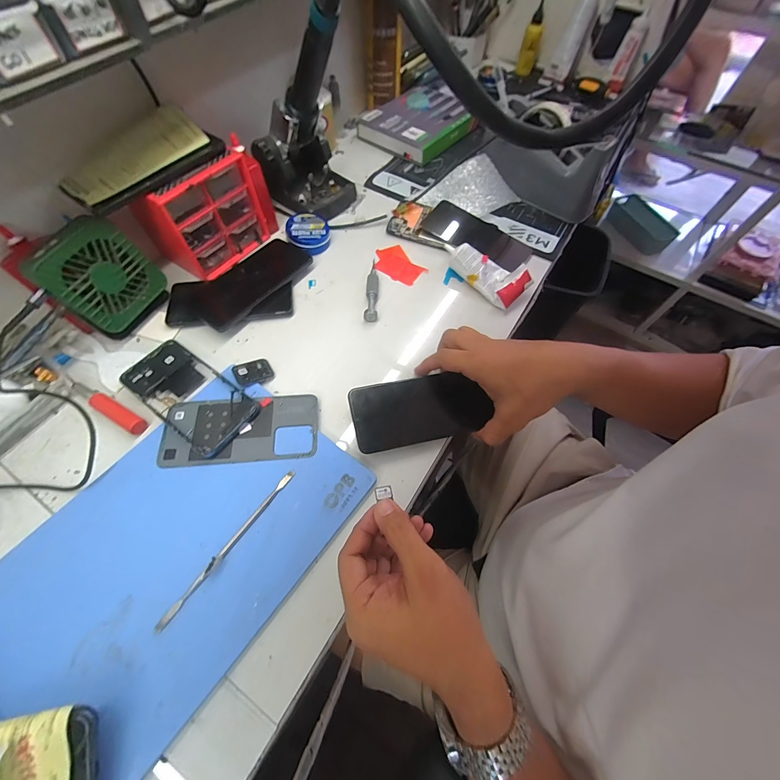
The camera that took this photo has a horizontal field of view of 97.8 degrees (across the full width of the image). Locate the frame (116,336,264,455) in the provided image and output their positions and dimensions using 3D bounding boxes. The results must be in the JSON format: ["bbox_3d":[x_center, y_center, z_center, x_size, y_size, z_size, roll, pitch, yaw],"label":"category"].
[{"bbox_3d":[-0.228,0.003,0.385,0.167,0.010,0.075,31,65,19],"label":"frame"}]

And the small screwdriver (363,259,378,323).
[{"bbox_3d":[-0.025,-0.141,0.465,0.017,0.015,0.108,1,63,-2],"label":"small screwdriver"}]

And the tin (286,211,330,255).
[{"bbox_3d":[-0.119,-0.233,0.500,0.059,0.023,0.061,1,63,-2],"label":"tin"}]

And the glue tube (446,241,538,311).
[{"bbox_3d":[0.129,-0.166,0.469,0.052,0.036,0.123,-40,71,-20],"label":"glue tube"}]

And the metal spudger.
[{"bbox_3d":[-0.145,0.139,0.309,0.009,0.011,0.159,34,66,14],"label":"metal spudger"}]

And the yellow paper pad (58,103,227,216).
[{"bbox_3d":[-0.271,-0.256,0.376,0.075,0.035,0.163,29,66,12],"label":"yellow paper pad"}]

